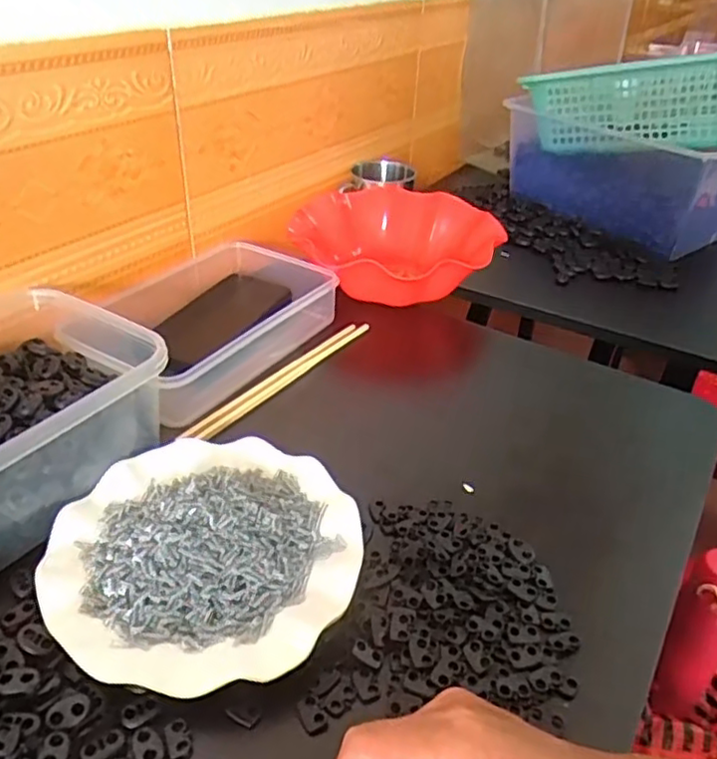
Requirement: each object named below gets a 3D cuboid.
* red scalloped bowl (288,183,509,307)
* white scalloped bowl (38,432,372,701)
[{"bbox_3d":[0.039,-0.151,0.747,0.222,0.074,0.211,2,35,-2],"label":"red scalloped bowl"},{"bbox_3d":[-0.091,0.097,0.400,0.177,0.024,0.175,2,35,-2],"label":"white scalloped bowl"}]

